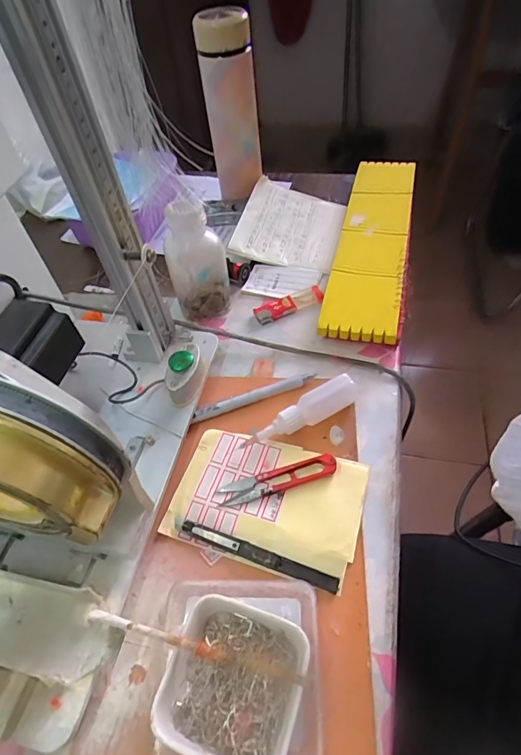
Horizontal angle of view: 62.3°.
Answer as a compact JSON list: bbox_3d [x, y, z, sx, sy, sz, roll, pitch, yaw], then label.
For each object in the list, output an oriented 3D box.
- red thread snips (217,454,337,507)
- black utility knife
[{"bbox_3d":[0.015,0.087,0.366,0.100,0.008,0.022,-14,53,-5],"label":"red thread snips"},{"bbox_3d":[-0.003,0.135,0.331,0.126,0.008,0.012,15,56,17],"label":"black utility knife"}]

